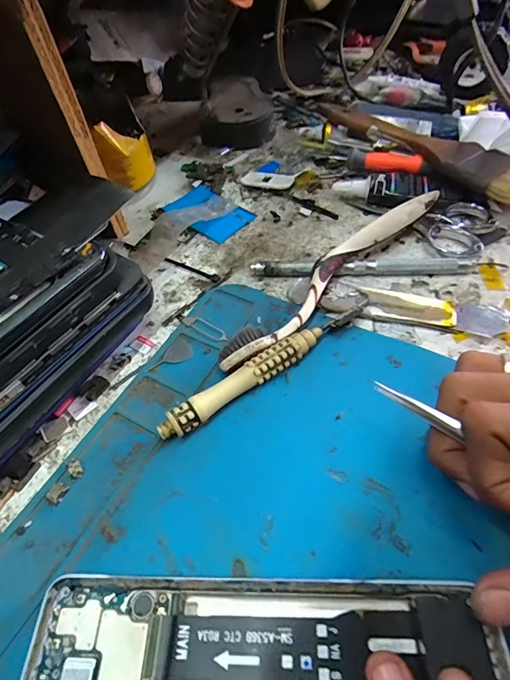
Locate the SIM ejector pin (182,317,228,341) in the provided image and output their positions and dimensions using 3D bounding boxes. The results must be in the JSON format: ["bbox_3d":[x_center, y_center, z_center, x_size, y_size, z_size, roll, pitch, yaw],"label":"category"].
[{"bbox_3d":[-0.028,-0.007,0.227,0.031,0.004,0.008,27,61,23],"label":"SIM ejector pin"}]

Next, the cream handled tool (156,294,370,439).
[{"bbox_3d":[0.011,0.011,0.202,0.127,0.013,0.011,-32,57,-18],"label":"cream handled tool"}]

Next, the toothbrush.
[{"bbox_3d":[0.047,-0.038,0.230,0.173,0.021,0.016,-39,59,-22],"label":"toothbrush"}]

